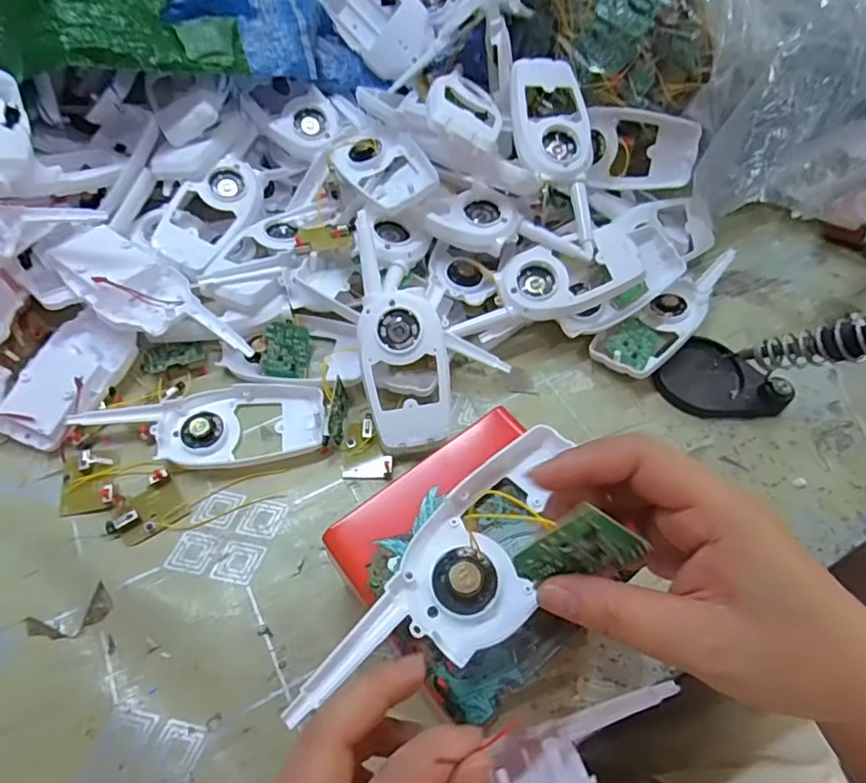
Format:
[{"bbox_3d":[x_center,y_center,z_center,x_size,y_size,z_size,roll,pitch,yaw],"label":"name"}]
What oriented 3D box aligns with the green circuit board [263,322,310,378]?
[{"bbox_3d":[-0.108,-0.030,0.414,0.032,0.004,0.040,6,79,-28],"label":"green circuit board"}]

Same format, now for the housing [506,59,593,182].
[{"bbox_3d":[0.092,-0.212,0.431,0.056,0.017,0.107,-7,76,-7],"label":"housing"}]

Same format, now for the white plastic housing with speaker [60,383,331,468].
[{"bbox_3d":[-0.157,0.024,0.383,0.159,0.014,0.057,-6,60,-6],"label":"white plastic housing with speaker"}]

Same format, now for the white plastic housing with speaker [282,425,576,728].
[{"bbox_3d":[0.016,0.081,0.247,0.057,0.015,0.168,35,60,17],"label":"white plastic housing with speaker"}]

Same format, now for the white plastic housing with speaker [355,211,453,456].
[{"bbox_3d":[-0.024,-0.041,0.380,0.058,0.017,0.163,-13,85,-10],"label":"white plastic housing with speaker"}]

